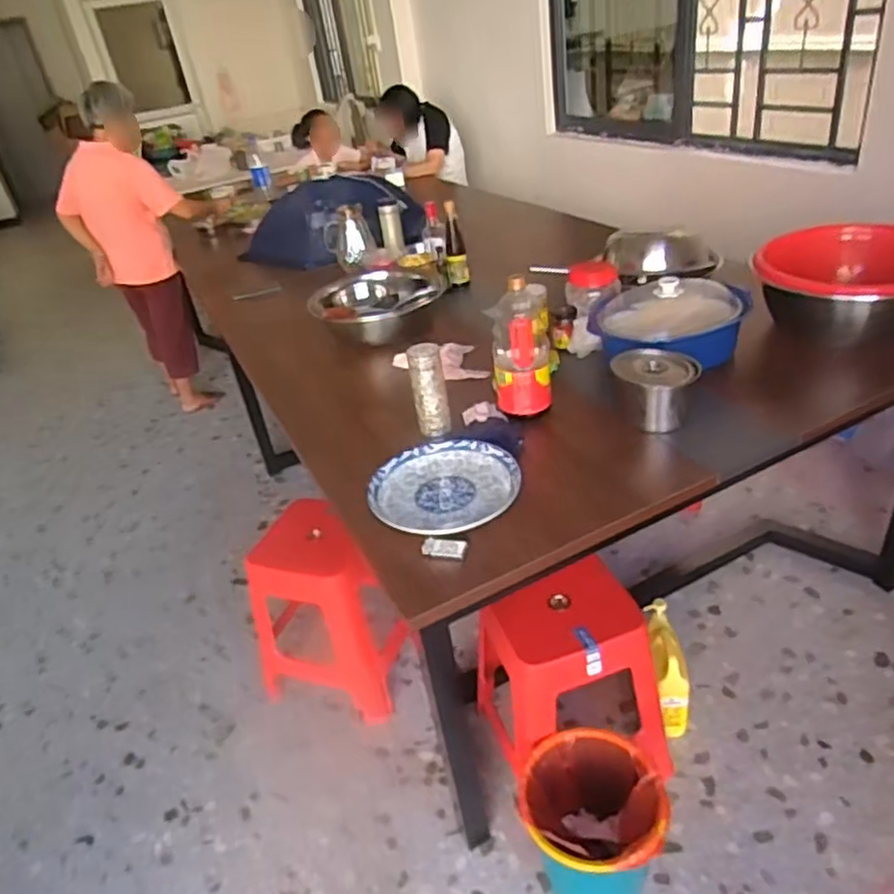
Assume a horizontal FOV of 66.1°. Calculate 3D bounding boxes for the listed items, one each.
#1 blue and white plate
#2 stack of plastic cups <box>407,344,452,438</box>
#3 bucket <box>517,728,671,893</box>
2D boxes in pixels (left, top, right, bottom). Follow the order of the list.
[{"bbox_3d":[-0.001,0.066,1.231,0.257,0.038,0.264,-7,32,4],"label":"blue and white plate"},{"bbox_3d":[-0.034,-0.110,1.358,0.069,0.177,0.062,-10,32,-1],"label":"stack of plastic cups"},{"bbox_3d":[0.275,0.723,1.311,0.245,0.270,0.232,-7,32,4],"label":"bucket"}]

